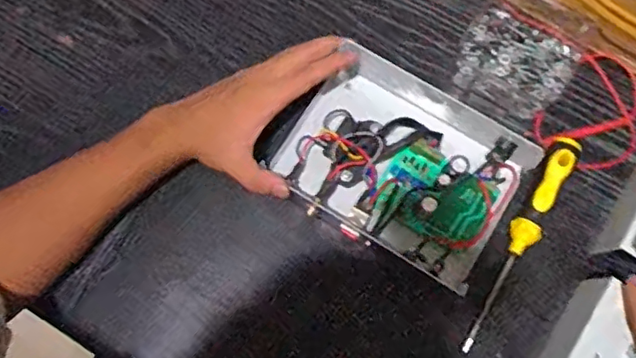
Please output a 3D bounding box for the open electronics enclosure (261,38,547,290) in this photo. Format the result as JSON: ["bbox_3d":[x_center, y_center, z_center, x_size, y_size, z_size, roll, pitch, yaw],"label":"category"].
[{"bbox_3d":[0.075,-0.019,0.530,0.213,0.053,0.163,31,79,7],"label":"open electronics enclosure"}]

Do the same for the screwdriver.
[{"bbox_3d":[0.183,0.056,0.516,0.025,0.027,0.212,27,78,6],"label":"screwdriver"}]

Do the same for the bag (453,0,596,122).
[{"bbox_3d":[0.193,-0.122,0.552,0.110,0.042,0.119,37,80,8],"label":"bag"}]

